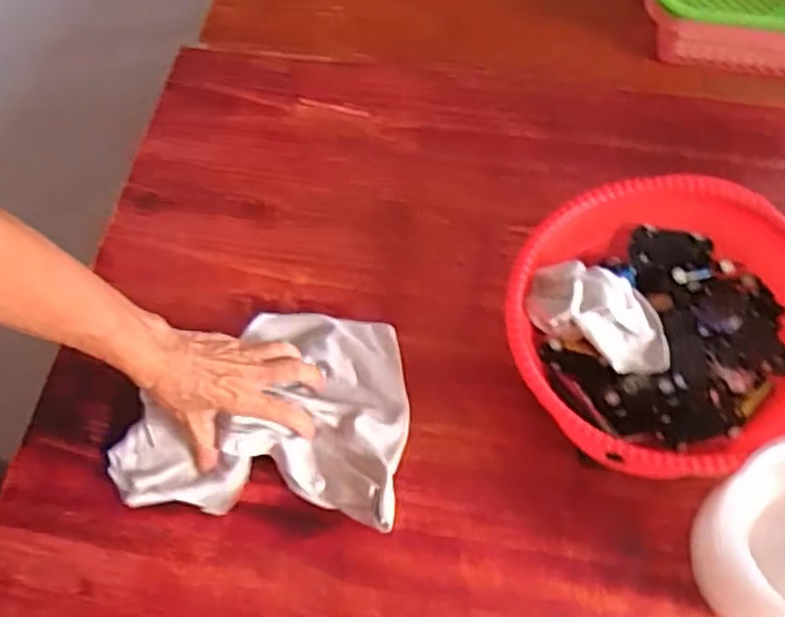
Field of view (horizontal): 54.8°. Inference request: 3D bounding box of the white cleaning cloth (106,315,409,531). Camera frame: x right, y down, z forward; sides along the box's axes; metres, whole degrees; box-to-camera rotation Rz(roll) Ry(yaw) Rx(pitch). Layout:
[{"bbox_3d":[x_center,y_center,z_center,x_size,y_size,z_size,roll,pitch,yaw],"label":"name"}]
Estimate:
[{"bbox_3d":[-0.106,0.080,0.627,0.232,0.032,0.175,5,62,6],"label":"white cleaning cloth"}]

